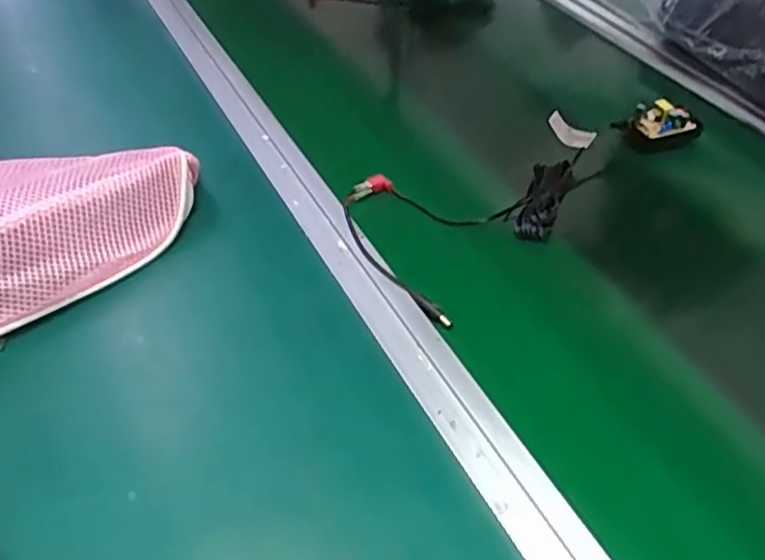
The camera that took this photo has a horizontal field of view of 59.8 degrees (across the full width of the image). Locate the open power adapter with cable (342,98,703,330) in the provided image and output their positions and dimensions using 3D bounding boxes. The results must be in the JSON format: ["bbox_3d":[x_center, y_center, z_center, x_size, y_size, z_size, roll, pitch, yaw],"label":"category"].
[{"bbox_3d":[0.122,-0.100,0.579,0.341,0.030,0.146,-33,56,-28],"label":"open power adapter with cable"}]

